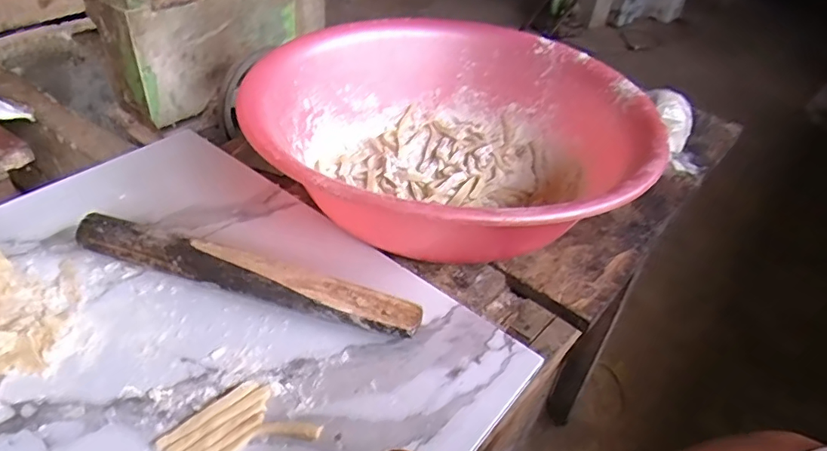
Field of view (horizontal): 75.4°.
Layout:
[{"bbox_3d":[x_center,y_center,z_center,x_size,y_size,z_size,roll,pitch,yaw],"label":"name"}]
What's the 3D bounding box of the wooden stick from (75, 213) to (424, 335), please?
[{"bbox_3d":[-0.143,0.044,0.453,0.301,0.037,0.035,14,39,9],"label":"wooden stick"}]

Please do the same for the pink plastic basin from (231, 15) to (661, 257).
[{"bbox_3d":[0.039,-0.088,0.581,0.393,0.122,0.396,4,38,-3],"label":"pink plastic basin"}]

